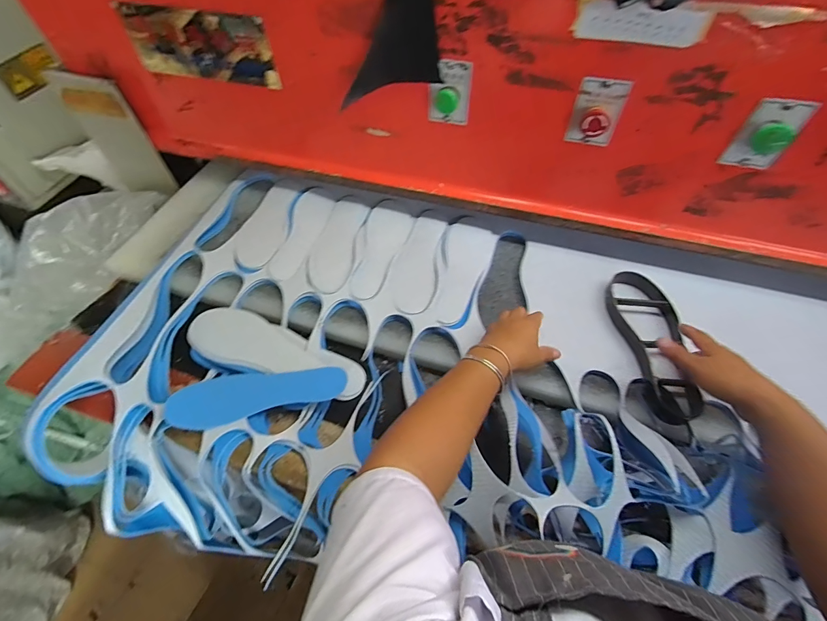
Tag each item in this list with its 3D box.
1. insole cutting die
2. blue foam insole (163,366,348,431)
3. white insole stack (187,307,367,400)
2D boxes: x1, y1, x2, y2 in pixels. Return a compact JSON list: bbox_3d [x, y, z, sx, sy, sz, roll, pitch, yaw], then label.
[{"bbox_3d":[0.367,0.042,0.585,0.095,0.047,0.255,3,59,0],"label":"insole cutting die"},{"bbox_3d":[-0.230,0.118,0.570,0.243,0.021,0.081,-11,49,-20],"label":"blue foam insole"},{"bbox_3d":[-0.224,0.065,0.614,0.300,0.013,0.099,14,57,7],"label":"white insole stack"}]

